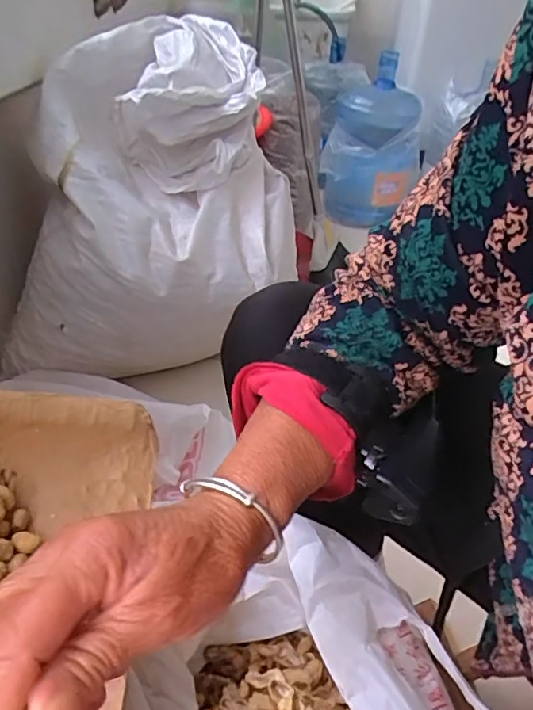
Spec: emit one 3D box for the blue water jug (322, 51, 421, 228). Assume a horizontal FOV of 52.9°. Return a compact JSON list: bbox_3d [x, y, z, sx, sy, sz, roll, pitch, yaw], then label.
[{"bbox_3d":[0.344,-0.673,1.773,0.326,0.432,0.280,6,36,3],"label":"blue water jug"}]

